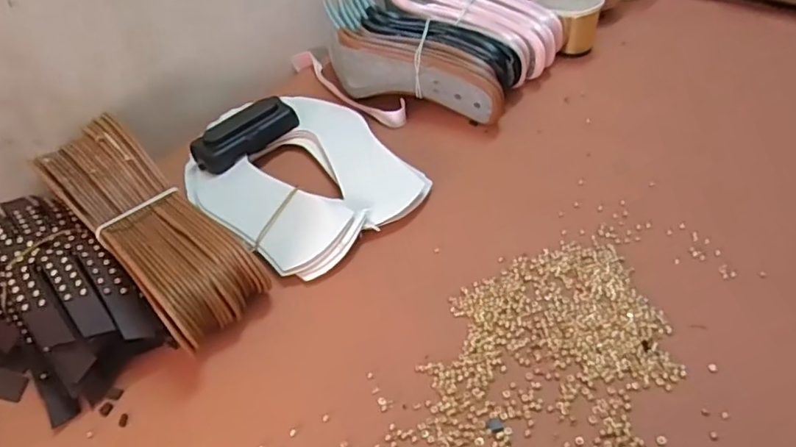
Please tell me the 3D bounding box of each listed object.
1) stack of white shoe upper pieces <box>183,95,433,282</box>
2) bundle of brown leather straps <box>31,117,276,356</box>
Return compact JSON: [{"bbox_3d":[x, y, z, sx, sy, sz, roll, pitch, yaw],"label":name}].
[{"bbox_3d":[-0.093,-0.046,0.550,0.174,0.022,0.216,-34,51,-23],"label":"stack of white shoe upper pieces"},{"bbox_3d":[-0.203,0.005,0.477,0.084,0.081,0.235,-37,53,-25],"label":"bundle of brown leather straps"}]

